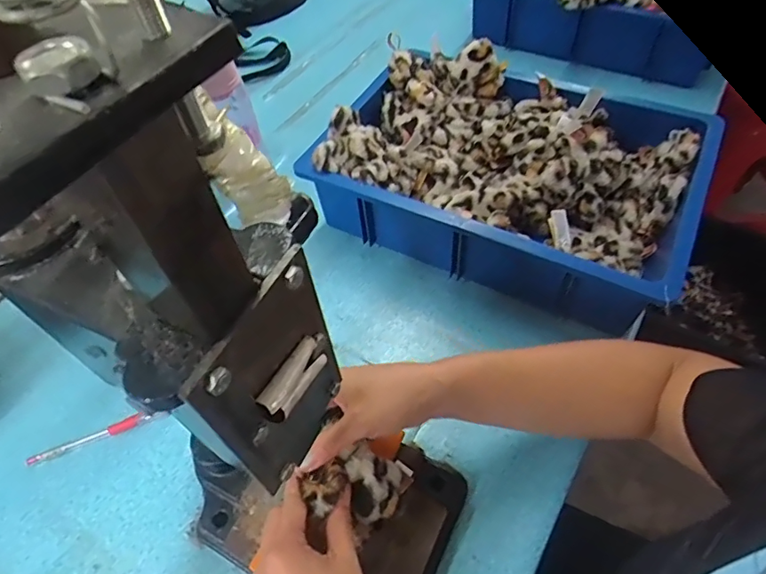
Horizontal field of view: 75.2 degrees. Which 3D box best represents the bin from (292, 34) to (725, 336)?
[{"bbox_3d":[0.158,-0.145,0.650,0.438,0.134,0.317,21,57,19],"label":"bin"}]

